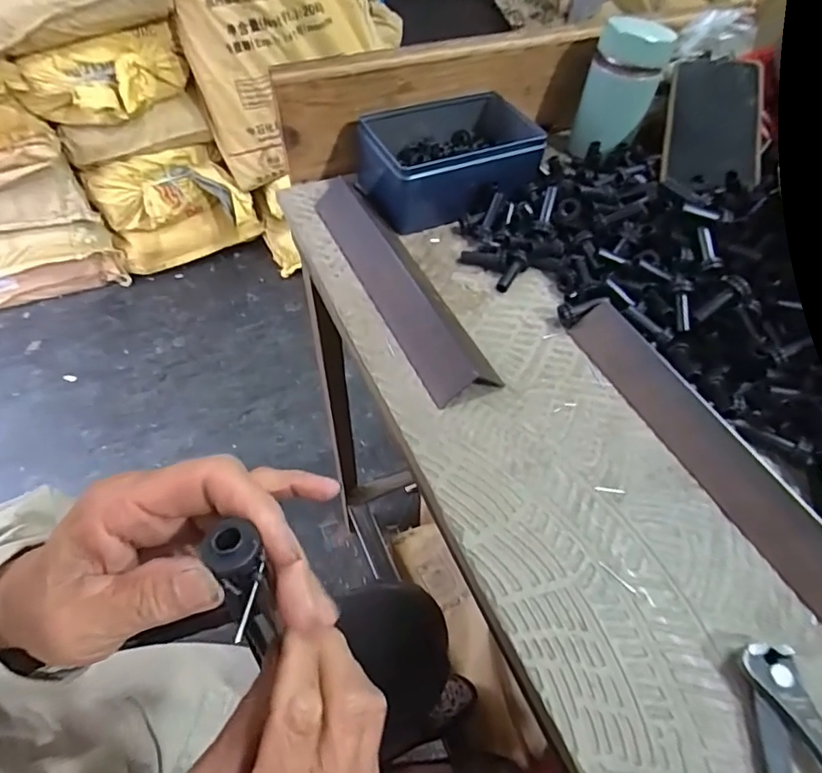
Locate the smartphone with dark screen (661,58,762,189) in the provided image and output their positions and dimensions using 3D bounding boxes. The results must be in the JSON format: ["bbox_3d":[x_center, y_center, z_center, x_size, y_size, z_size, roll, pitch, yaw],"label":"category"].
[{"bbox_3d":[0.264,-0.232,0.466,0.073,0.007,0.133,5,72,26],"label":"smartphone with dark screen"}]

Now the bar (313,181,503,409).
[{"bbox_3d":[-0.010,-0.086,0.411,0.054,0.035,0.237,-19,55,-17],"label":"bar"}]

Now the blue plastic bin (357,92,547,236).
[{"bbox_3d":[0.038,-0.202,0.478,0.155,0.060,0.112,-17,55,-15],"label":"blue plastic bin"}]

